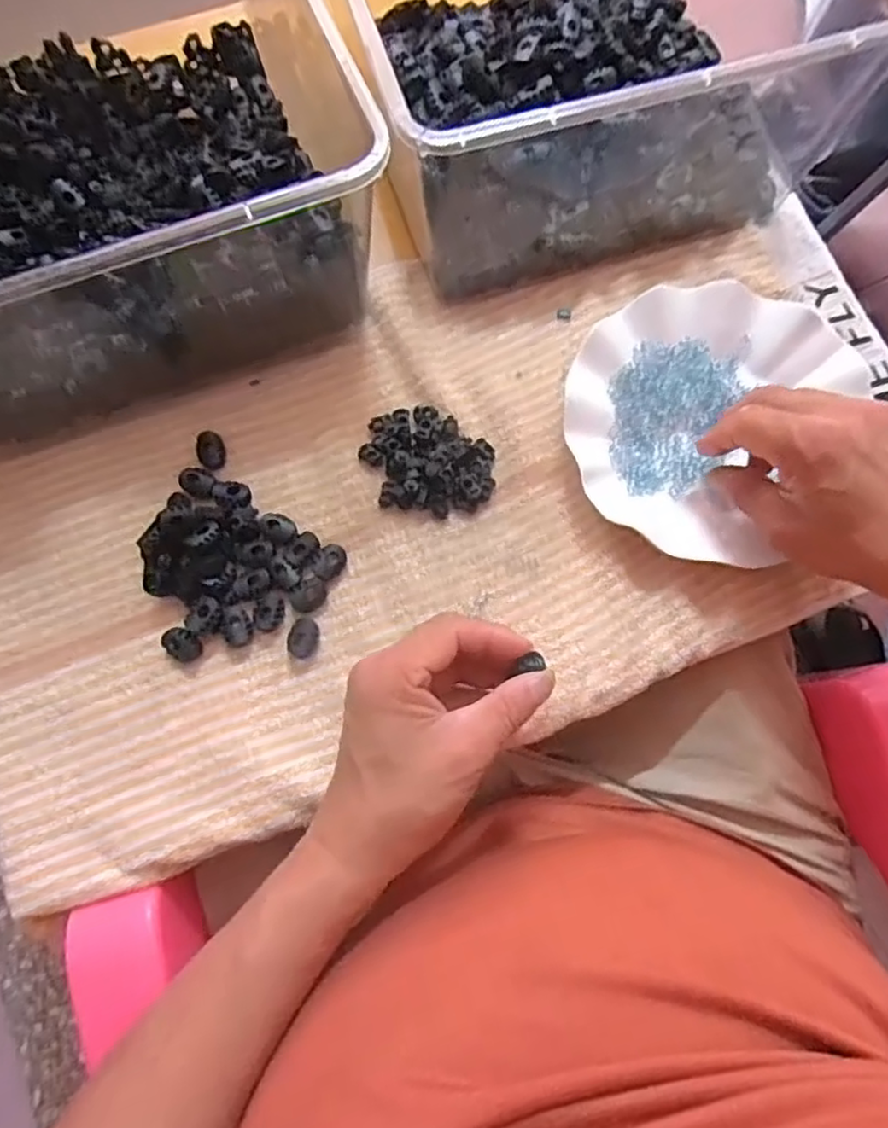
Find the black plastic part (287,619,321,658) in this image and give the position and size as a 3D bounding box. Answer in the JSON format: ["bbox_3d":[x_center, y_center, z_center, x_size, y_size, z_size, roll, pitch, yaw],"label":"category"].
[{"bbox_3d":[-0.080,0.042,0.382,0.016,0.010,0.023,17,74,5],"label":"black plastic part"}]

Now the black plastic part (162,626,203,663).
[{"bbox_3d":[-0.150,0.046,0.384,0.023,0.009,0.016,29,76,9],"label":"black plastic part"}]

